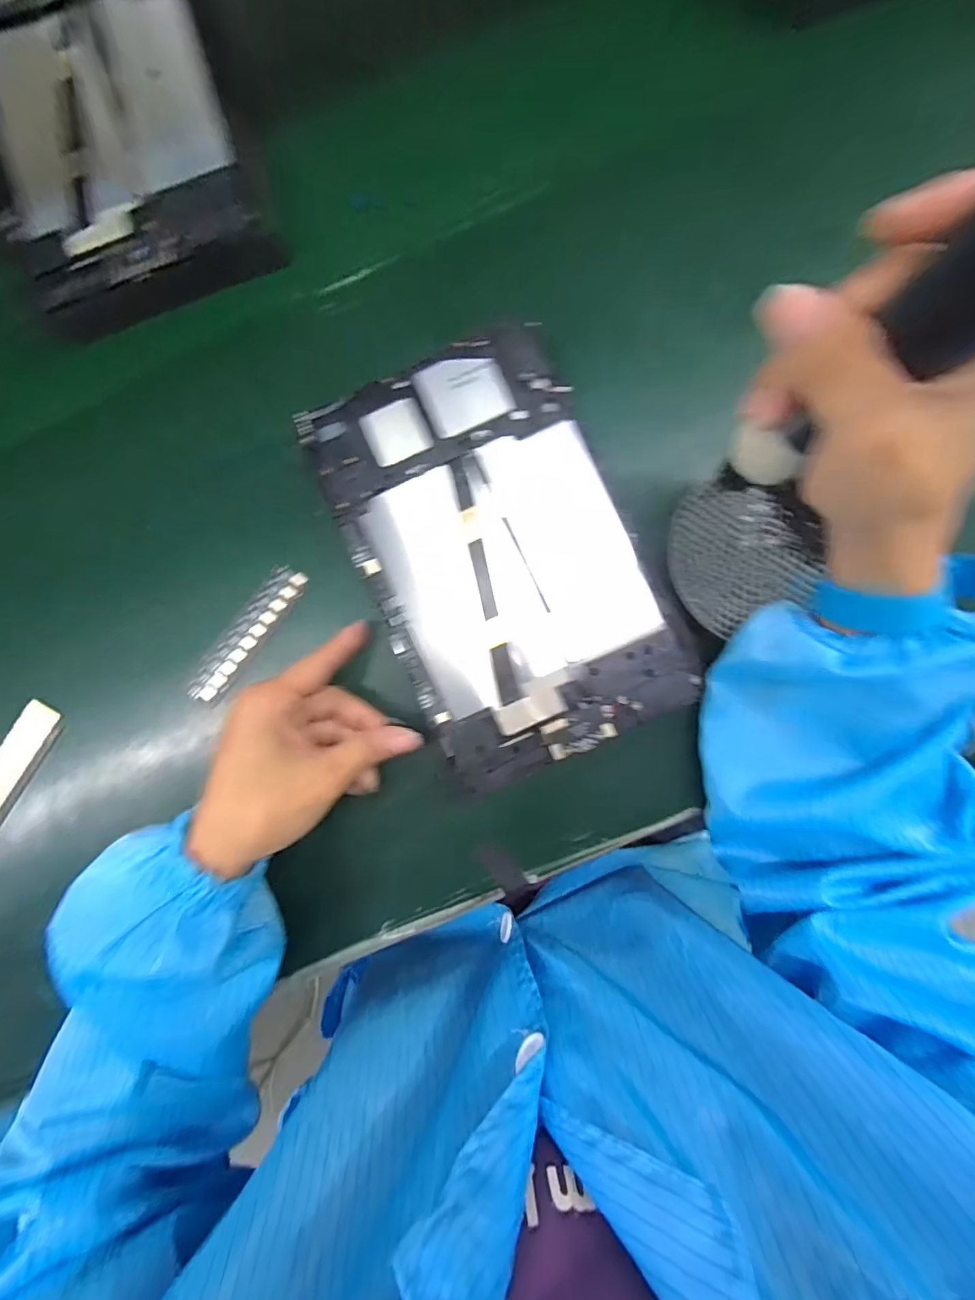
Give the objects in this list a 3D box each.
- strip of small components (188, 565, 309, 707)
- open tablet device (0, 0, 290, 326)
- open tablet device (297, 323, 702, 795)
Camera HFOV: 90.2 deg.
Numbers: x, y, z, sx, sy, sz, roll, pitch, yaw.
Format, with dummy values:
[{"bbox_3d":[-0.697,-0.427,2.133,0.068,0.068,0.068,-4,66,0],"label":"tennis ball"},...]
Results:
[{"bbox_3d":[-0.150,-0.010,0.304,0.023,0.007,0.097,38,91,3],"label":"strip of small components"},{"bbox_3d":[-0.237,-0.329,0.303,0.145,0.027,0.235,-20,88,4],"label":"open tablet device"},{"bbox_3d":[0.008,-0.052,0.277,0.151,0.011,0.230,-23,88,2],"label":"open tablet device"}]

